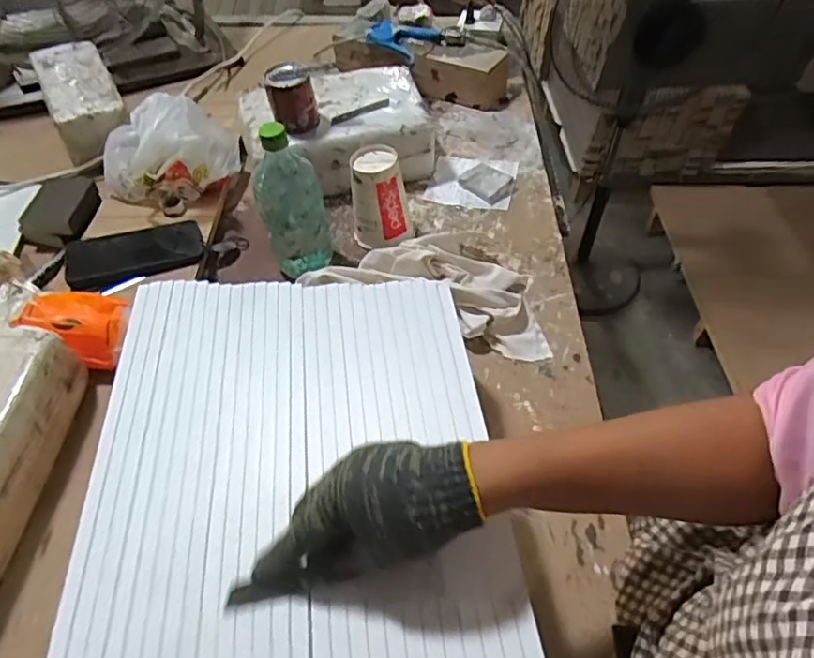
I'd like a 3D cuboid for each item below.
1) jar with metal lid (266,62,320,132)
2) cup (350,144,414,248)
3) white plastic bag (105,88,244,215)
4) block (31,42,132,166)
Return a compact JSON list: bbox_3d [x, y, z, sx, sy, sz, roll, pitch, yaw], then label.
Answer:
[{"bbox_3d":[-0.163,-0.330,0.819,0.069,0.074,0.059,-10,52,-9],"label":"jar with metal lid"},{"bbox_3d":[-0.034,-0.176,0.776,0.079,0.115,0.079,0,51,0],"label":"cup"},{"bbox_3d":[-0.350,-0.268,0.842,0.197,0.121,0.171,-18,53,-15],"label":"white plastic bag"},{"bbox_3d":[-0.542,-0.387,0.965,0.113,0.081,0.242,-23,55,-18],"label":"block"}]

